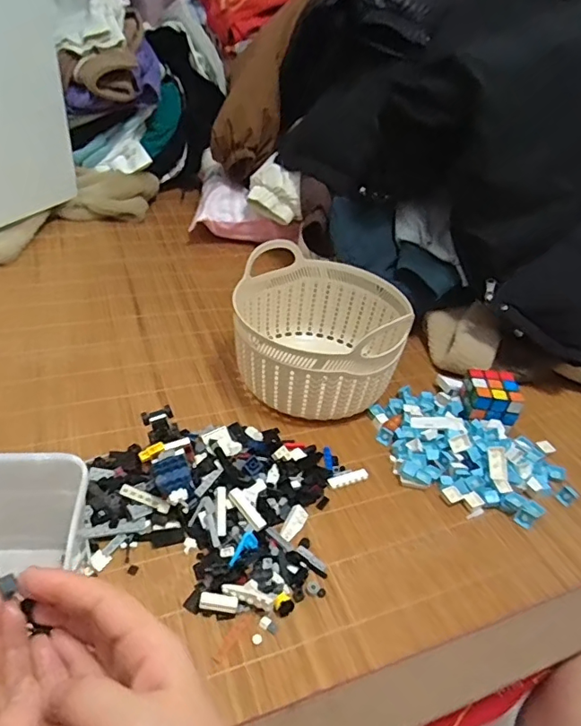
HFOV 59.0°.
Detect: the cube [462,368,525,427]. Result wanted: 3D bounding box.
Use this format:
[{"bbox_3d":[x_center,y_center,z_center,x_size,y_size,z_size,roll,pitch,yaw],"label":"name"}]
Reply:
[{"bbox_3d":[0.257,0.047,0.658,0.062,0.055,0.065,11,38,4],"label":"cube"}]

